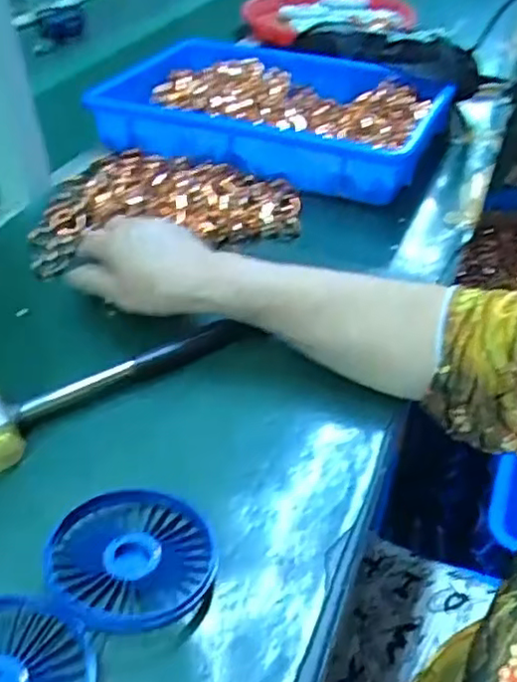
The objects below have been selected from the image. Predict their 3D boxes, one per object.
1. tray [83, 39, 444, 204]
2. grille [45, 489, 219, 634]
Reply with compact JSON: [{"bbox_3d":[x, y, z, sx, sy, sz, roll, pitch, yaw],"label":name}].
[{"bbox_3d":[0.014,-0.277,0.777,0.386,0.077,0.293,12,42,15],"label":"tray"},{"bbox_3d":[-0.068,0.114,0.343,0.083,0.022,0.084,-1,40,0],"label":"grille"}]

